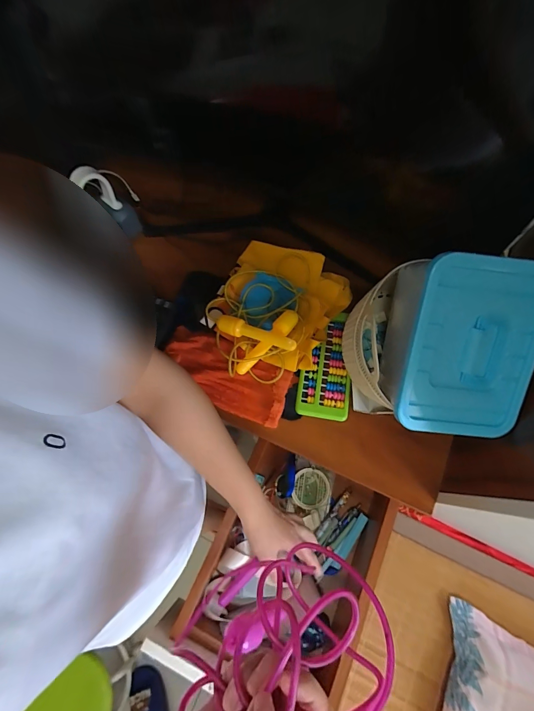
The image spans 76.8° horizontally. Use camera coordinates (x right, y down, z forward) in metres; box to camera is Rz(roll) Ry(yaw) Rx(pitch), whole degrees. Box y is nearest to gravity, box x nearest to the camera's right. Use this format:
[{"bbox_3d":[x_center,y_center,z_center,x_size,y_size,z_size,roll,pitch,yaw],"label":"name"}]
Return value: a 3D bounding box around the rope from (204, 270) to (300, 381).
[{"bbox_3d":[-0.026,-0.071,0.608,0.173,0.051,0.216,6,71,4],"label":"rope"}]

